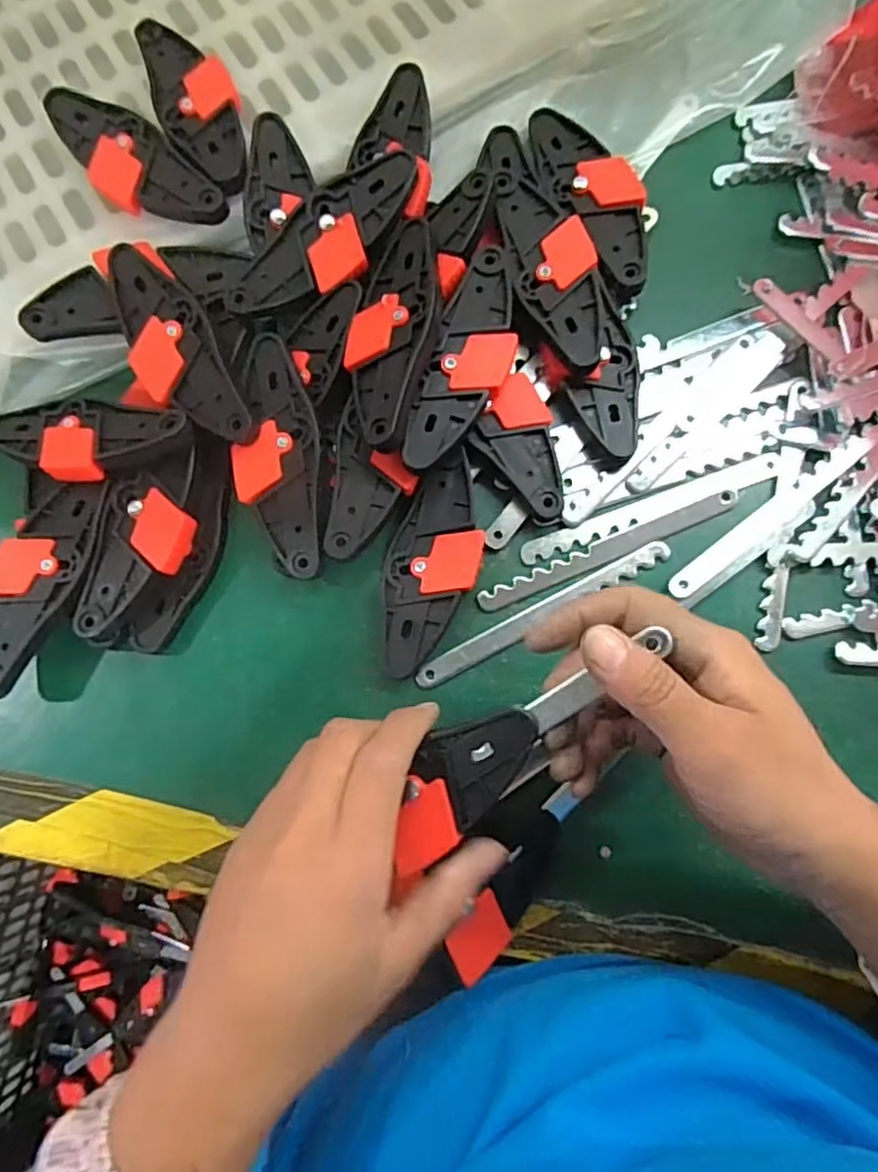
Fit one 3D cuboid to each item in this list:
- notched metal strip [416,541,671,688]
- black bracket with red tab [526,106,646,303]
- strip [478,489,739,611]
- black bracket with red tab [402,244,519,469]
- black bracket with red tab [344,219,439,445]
[{"bbox_3d":[0.055,0.014,0.347,0.148,0.004,0.013,-28,83,-2],"label":"notched metal strip"},{"bbox_3d":[0.088,-0.223,0.374,0.049,0.015,0.125,-27,83,-2],"label":"black bracket with red tab"},{"bbox_3d":[0.091,-0.020,0.350,0.146,0.004,0.012,-23,82,-2],"label":"strip"},{"bbox_3d":[0.017,-0.116,0.339,0.039,0.010,0.123,17,83,4],"label":"black bracket with red tab"},{"bbox_3d":[-0.023,-0.129,0.337,0.043,0.011,0.120,10,79,23],"label":"black bracket with red tab"}]

